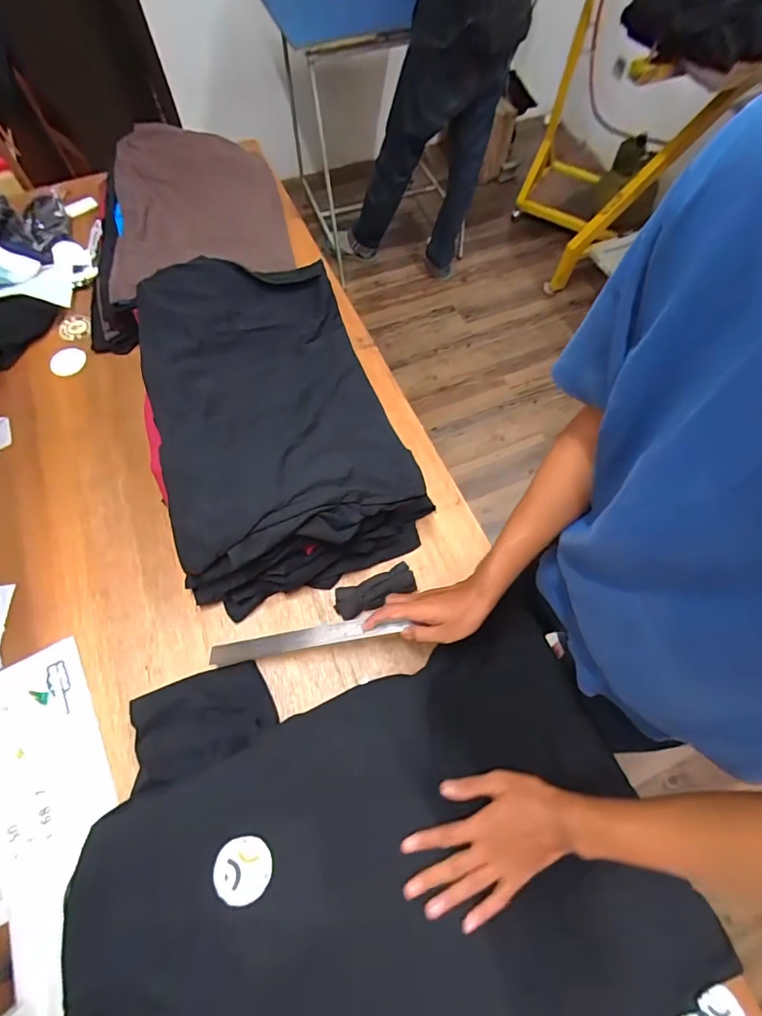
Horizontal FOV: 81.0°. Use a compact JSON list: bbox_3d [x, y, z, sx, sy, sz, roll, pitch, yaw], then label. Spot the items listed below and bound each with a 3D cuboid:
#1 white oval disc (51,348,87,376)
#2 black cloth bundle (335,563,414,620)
[{"bbox_3d":[-0.614,-0.290,0.874,0.067,0.008,0.061,-17,68,-8],"label":"white oval disc"},{"bbox_3d":[-0.011,0.128,0.692,0.126,0.038,0.046,-22,68,-10],"label":"black cloth bundle"}]

